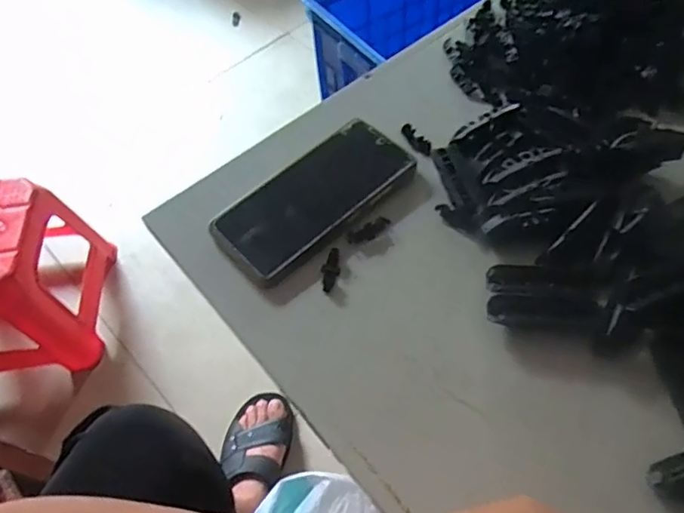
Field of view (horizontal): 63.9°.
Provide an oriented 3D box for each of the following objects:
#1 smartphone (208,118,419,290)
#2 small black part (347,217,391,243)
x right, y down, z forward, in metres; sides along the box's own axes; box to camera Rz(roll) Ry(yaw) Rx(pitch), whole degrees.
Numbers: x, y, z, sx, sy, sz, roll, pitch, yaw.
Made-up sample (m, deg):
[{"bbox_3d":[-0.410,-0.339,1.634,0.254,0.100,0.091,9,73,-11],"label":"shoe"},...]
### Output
[{"bbox_3d":[-0.023,-0.046,0.437,0.162,0.015,0.077,-41,63,-20],"label":"smartphone"},{"bbox_3d":[0.022,-0.020,0.426,0.036,0.004,0.011,-33,61,-15],"label":"small black part"}]

